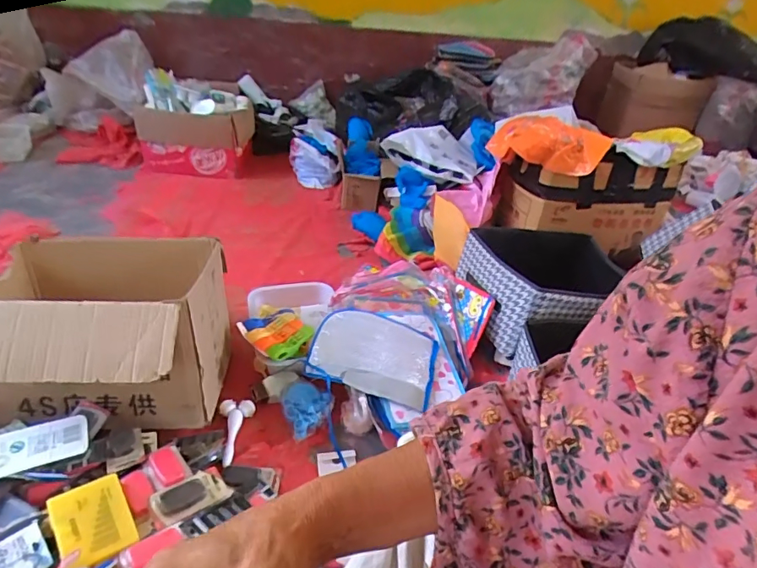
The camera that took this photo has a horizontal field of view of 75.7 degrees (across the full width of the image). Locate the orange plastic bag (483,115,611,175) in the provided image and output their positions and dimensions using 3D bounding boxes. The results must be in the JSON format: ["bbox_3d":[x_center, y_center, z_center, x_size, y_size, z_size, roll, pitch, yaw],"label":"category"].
[{"bbox_3d":[0.465,-0.401,1.386,0.293,0.119,0.169,17,33,17],"label":"orange plastic bag"}]

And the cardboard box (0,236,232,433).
[{"bbox_3d":[-0.499,0.091,0.881,0.392,0.254,0.334,1,32,-9],"label":"cardboard box"}]

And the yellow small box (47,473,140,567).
[{"bbox_3d":[-0.399,0.330,0.680,0.091,0.020,0.113,-17,50,-36],"label":"yellow small box"}]

